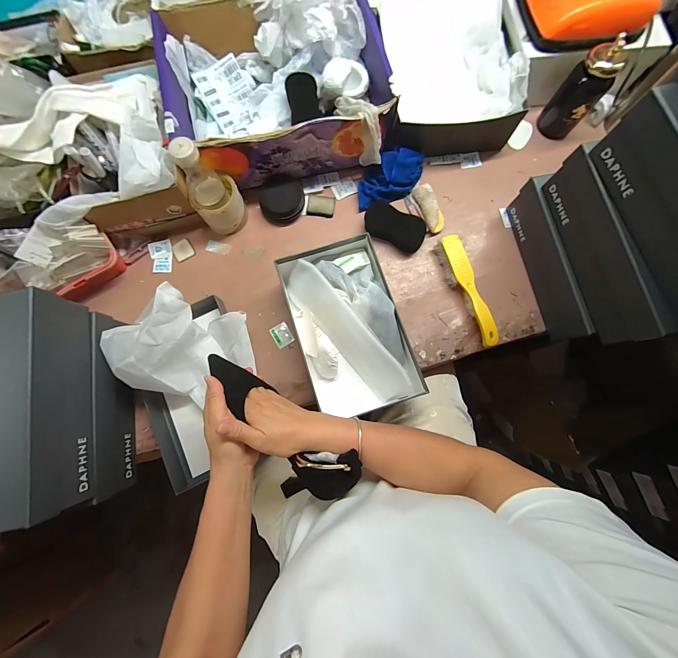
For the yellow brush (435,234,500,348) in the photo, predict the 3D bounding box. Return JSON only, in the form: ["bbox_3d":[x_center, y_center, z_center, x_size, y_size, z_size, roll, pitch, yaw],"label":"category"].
[{"bbox_3d":[0.248,-0.074,0.570,0.044,0.048,0.224,-16,80,-3],"label":"yellow brush"}]

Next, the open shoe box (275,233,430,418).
[{"bbox_3d":[0.016,0.000,0.534,0.185,0.091,0.302,-19,80,-3],"label":"open shoe box"}]

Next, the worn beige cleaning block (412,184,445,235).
[{"bbox_3d":[0.191,-0.254,0.617,0.037,0.024,0.106,-21,80,-4],"label":"worn beige cleaning block"}]

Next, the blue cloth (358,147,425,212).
[{"bbox_3d":[0.105,-0.318,0.613,0.149,0.057,0.089,-18,80,-3],"label":"blue cloth"}]

